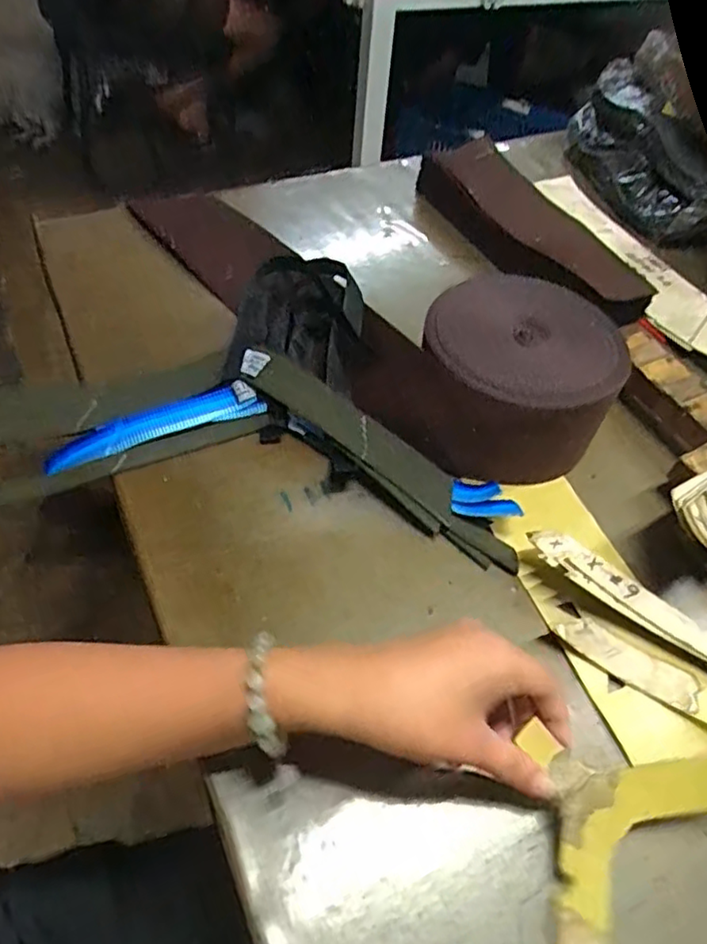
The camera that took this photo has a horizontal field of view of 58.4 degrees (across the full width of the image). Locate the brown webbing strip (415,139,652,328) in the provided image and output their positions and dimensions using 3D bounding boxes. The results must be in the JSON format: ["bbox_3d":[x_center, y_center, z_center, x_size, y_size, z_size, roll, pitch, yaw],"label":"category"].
[{"bbox_3d":[0.170,-0.247,0.635,0.094,0.042,0.290,-22,57,-18],"label":"brown webbing strip"}]

